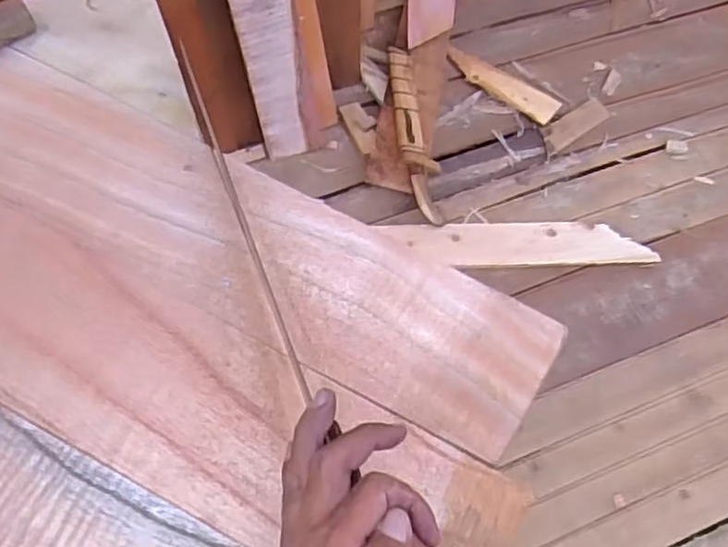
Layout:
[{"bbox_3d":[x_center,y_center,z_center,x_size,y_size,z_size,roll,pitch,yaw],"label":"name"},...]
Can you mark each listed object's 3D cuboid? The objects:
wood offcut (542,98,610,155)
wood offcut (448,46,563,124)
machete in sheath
[{"bbox_3d":[0.482,-0.341,1.517,0.189,0.015,0.063,-32,72,-17],"label":"wood offcut"},{"bbox_3d":[0.321,-0.447,1.558,0.289,0.019,0.074,37,68,11],"label":"wood offcut"},{"bbox_3d":[0.110,-0.317,1.452,0.071,0.033,0.462,-3,66,-6],"label":"machete in sheath"}]

